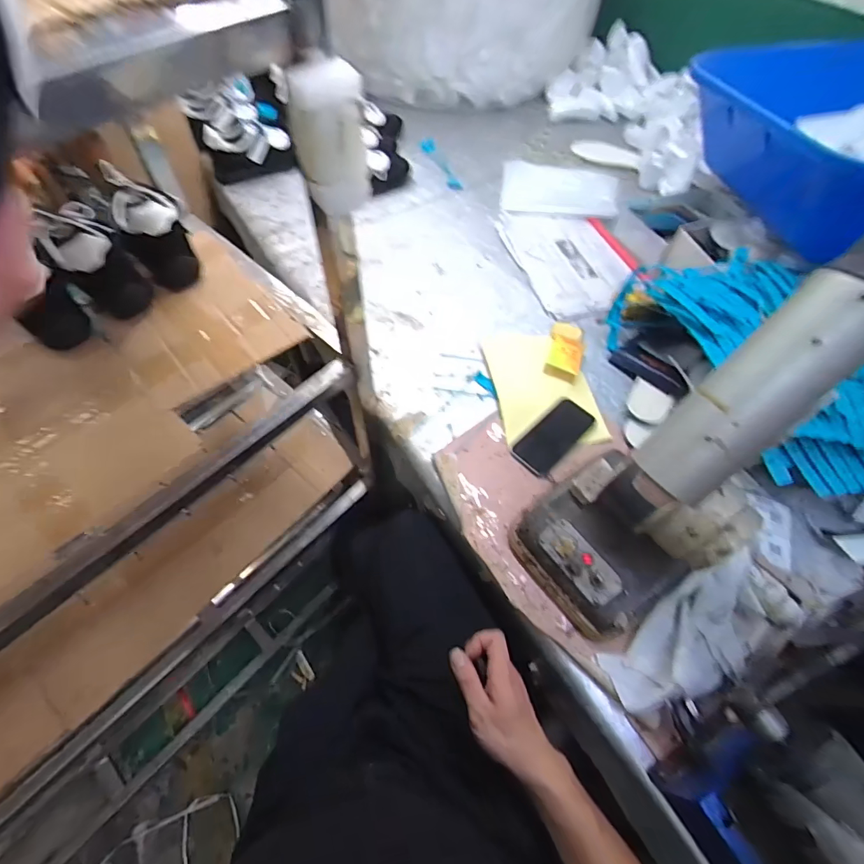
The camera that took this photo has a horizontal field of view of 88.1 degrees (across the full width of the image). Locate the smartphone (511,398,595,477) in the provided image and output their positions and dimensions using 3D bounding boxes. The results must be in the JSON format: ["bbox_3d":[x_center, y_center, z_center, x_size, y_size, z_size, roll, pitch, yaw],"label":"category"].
[{"bbox_3d":[0.196,0.008,0.719,0.065,0.014,0.149,42,65,16],"label":"smartphone"}]

